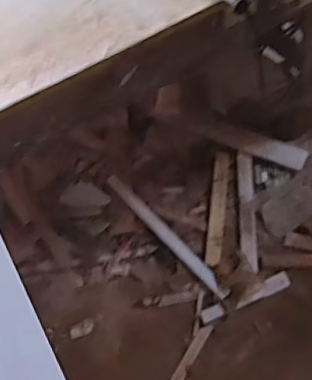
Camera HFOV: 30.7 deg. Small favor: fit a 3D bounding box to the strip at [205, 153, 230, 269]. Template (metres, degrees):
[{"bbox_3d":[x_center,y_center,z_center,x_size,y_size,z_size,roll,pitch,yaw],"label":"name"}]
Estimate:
[{"bbox_3d":[0.191,0.045,1.734,0.046,0.036,0.383,5,60,7],"label":"strip"}]

